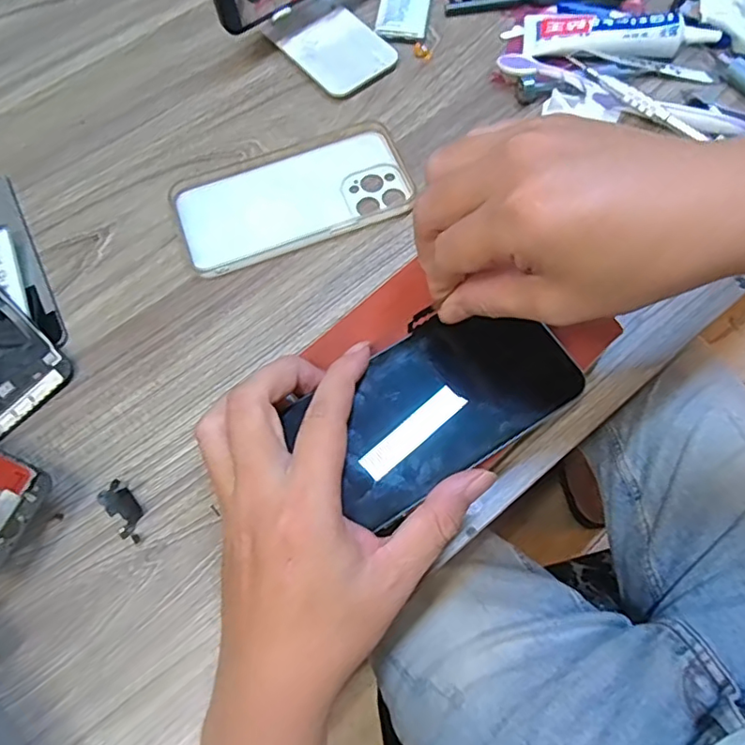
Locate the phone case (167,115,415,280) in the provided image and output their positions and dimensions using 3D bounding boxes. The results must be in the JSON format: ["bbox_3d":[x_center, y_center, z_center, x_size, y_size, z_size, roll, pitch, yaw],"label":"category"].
[{"bbox_3d":[-0.055,-0.124,0.404,0.160,0.007,0.082,-20,69,-5],"label":"phone case"}]

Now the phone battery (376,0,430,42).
[{"bbox_3d":[0.027,-0.303,0.471,0.039,0.008,0.088,8,69,6],"label":"phone battery"}]

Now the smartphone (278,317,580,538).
[{"bbox_3d":[0.037,0.013,0.300,0.136,0.012,0.073,-32,71,-10],"label":"smartphone"}]

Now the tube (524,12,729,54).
[{"bbox_3d":[0.188,-0.259,0.437,0.140,0.024,0.041,6,69,5],"label":"tube"}]

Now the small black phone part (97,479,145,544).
[{"bbox_3d":[-0.140,0.078,0.326,0.017,0.006,0.036,-37,71,-11],"label":"small black phone part"}]

